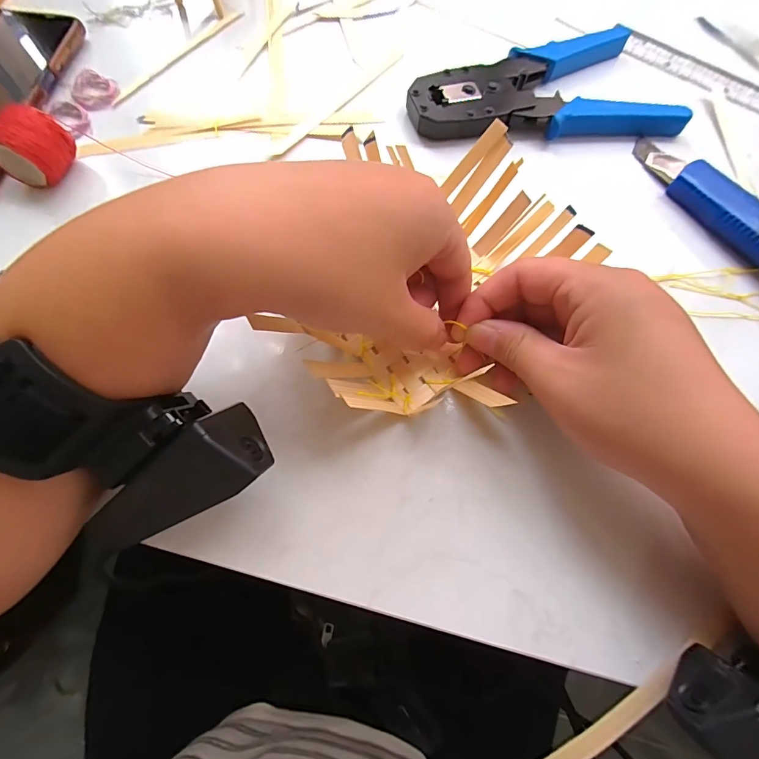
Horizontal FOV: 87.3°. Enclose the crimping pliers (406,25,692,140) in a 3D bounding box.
[{"bbox_3d":[0.114,-0.214,0.290,0.190,0.018,0.097,-6,71,-5],"label":"crimping pliers"}]

